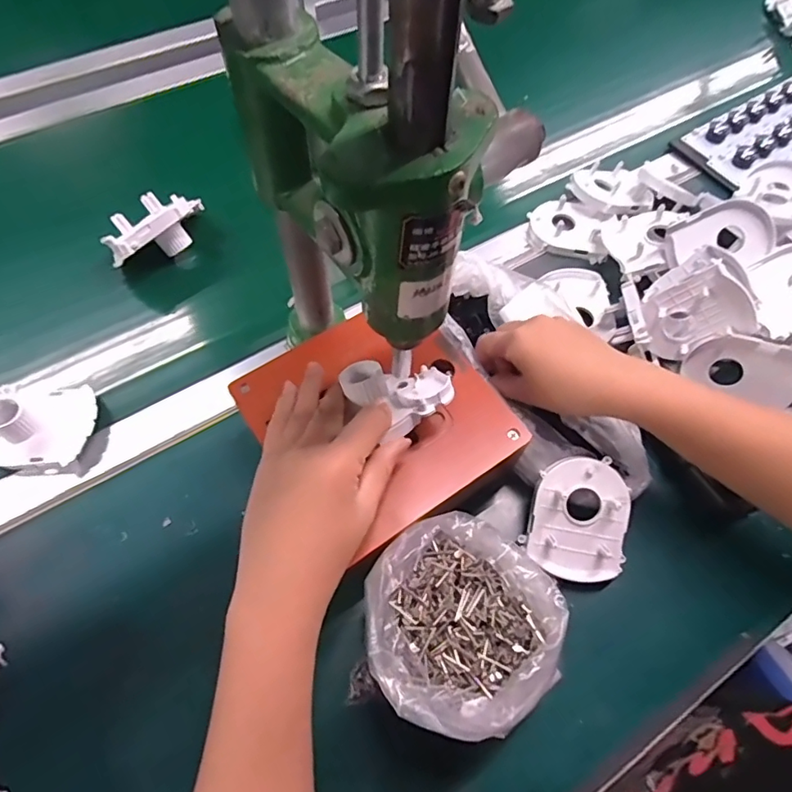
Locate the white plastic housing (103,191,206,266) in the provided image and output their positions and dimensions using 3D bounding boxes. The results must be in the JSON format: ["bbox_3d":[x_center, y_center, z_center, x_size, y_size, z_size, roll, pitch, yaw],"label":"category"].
[{"bbox_3d":[-0.215,-0.153,0.479,0.027,0.068,0.097,32,65,14],"label":"white plastic housing"}]

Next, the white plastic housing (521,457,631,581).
[{"bbox_3d":[0.128,0.085,0.368,0.066,0.012,0.082,7,92,6],"label":"white plastic housing"}]

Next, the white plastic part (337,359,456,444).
[{"bbox_3d":[0.003,-0.005,0.334,0.061,0.022,0.053,-28,68,-15],"label":"white plastic part"}]

